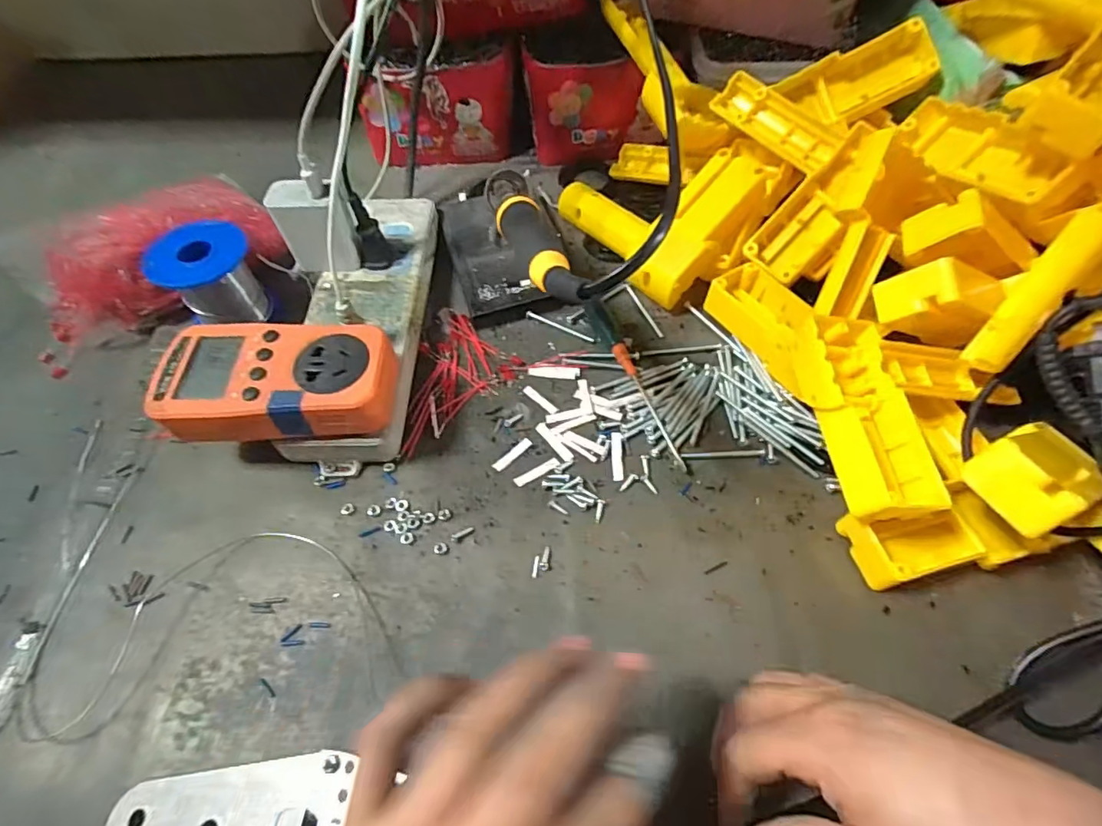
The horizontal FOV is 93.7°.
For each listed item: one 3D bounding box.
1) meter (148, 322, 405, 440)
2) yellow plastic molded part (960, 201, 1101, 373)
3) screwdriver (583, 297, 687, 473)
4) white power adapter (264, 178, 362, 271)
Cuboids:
[{"bbox_3d":[-0.157,-0.019,0.302,0.126,0.032,0.066,-3,59,0],"label":"meter"},{"bbox_3d":[0.282,-0.085,0.270,0.028,0.144,0.030,45,31,24],"label":"yellow plastic molded part"},{"bbox_3d":[0.058,-0.026,0.355,0.013,0.013,0.144,-20,61,-10],"label":"screwdriver"},{"bbox_3d":[-0.161,-0.127,0.362,0.048,0.064,0.027,-1,59,1],"label":"white power adapter"}]

